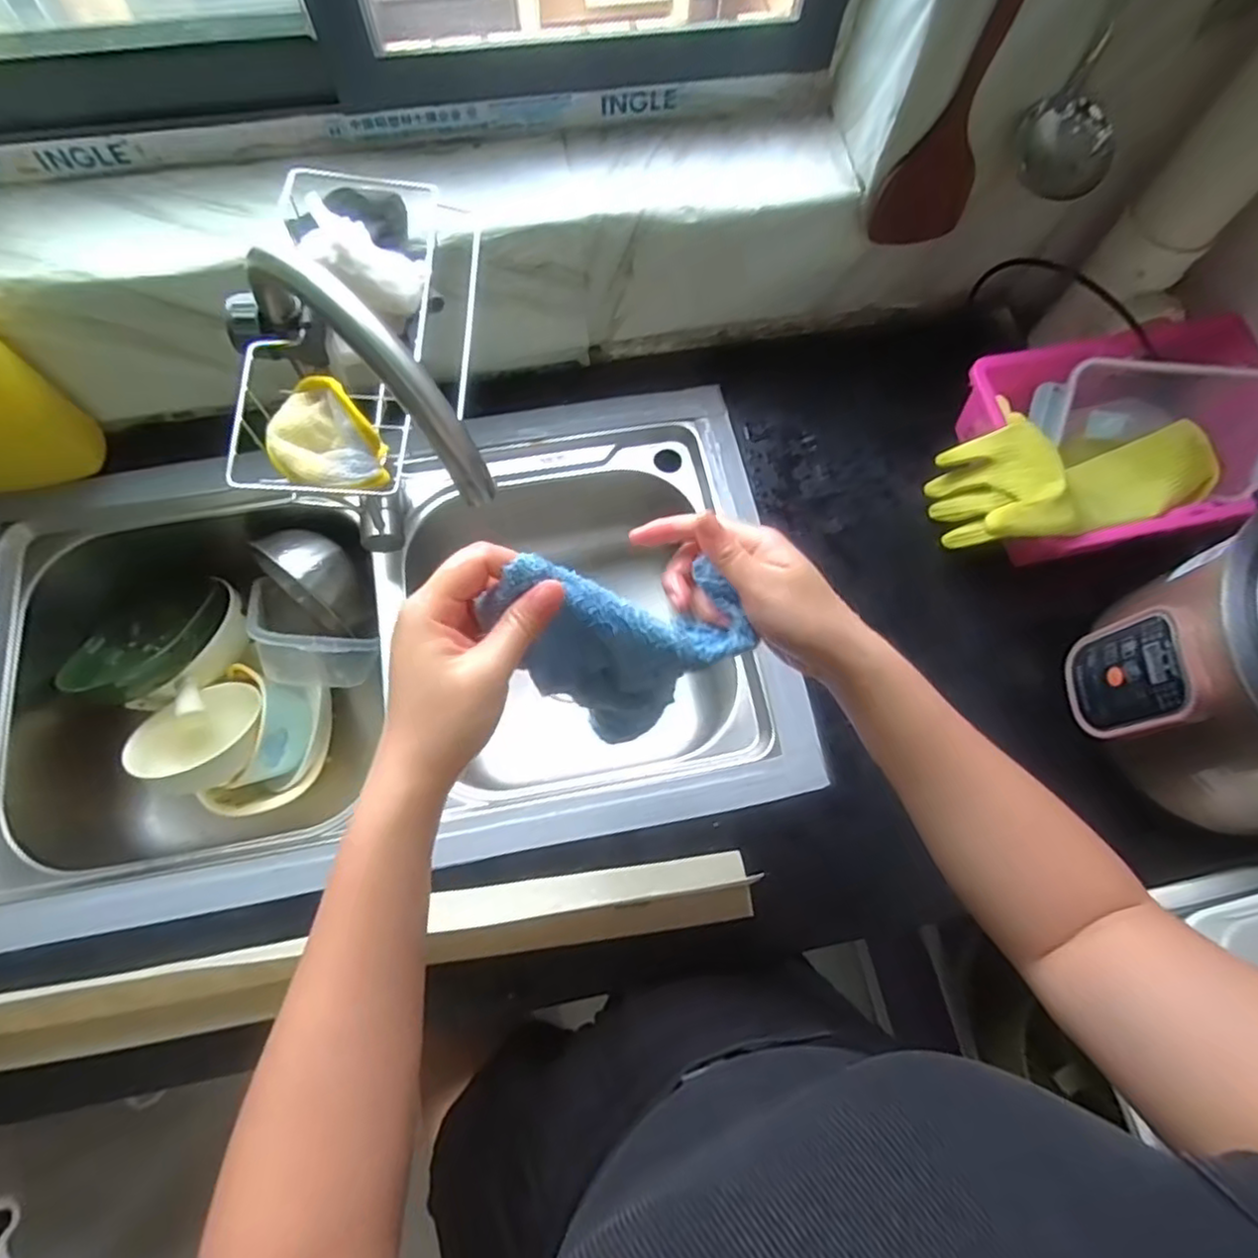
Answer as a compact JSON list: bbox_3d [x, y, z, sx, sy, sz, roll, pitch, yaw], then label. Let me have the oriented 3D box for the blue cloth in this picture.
[{"bbox_3d":[-0.002,0.016,0.410,0.135,0.190,0.058,-14,71,-7],"label":"blue cloth"}]

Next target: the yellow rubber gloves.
[{"bbox_3d":[0.409,-0.134,0.646,0.231,0.129,0.121,-11,71,-6],"label":"yellow rubber gloves"}]

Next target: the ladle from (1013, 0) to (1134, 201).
[{"bbox_3d":[0.359,-0.436,0.442,0.071,0.287,0.060,27,71,8],"label":"ladle"}]

